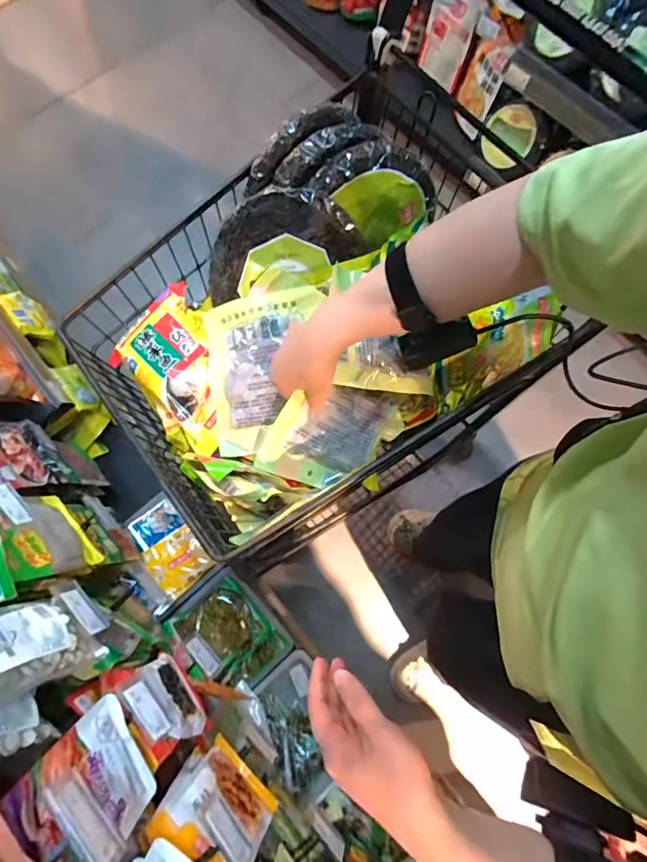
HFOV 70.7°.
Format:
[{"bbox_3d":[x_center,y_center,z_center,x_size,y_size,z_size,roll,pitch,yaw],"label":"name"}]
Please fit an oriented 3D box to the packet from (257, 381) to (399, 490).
[{"bbox_3d":[0.005,0.003,0.567,0.123,0.021,0.151,29,107,-16],"label":"packet"}]

